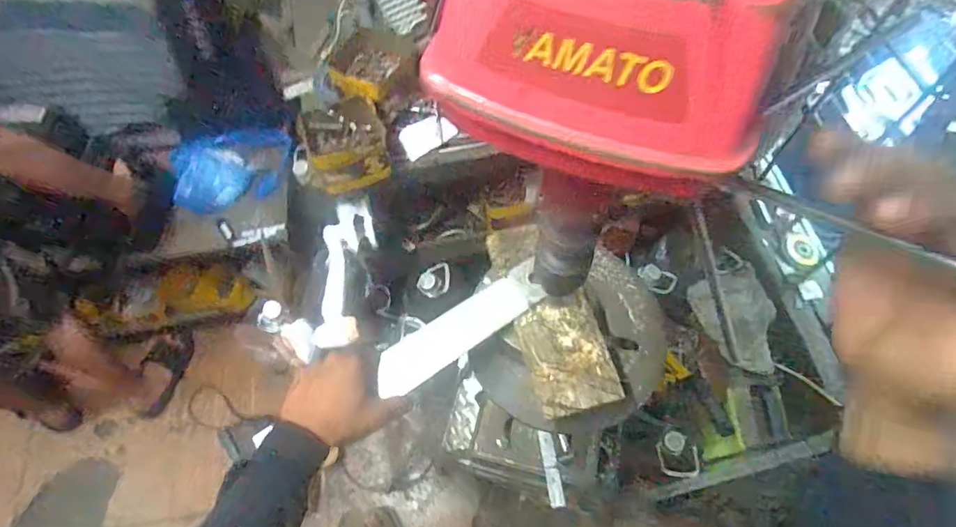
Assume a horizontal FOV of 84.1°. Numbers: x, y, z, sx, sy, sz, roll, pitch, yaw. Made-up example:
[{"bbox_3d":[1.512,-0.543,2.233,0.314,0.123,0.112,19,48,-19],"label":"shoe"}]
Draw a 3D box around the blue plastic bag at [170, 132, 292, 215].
[{"bbox_3d":[-0.605,-0.231,1.301,0.290,0.125,0.165,-15,65,-7],"label":"blue plastic bag"}]

